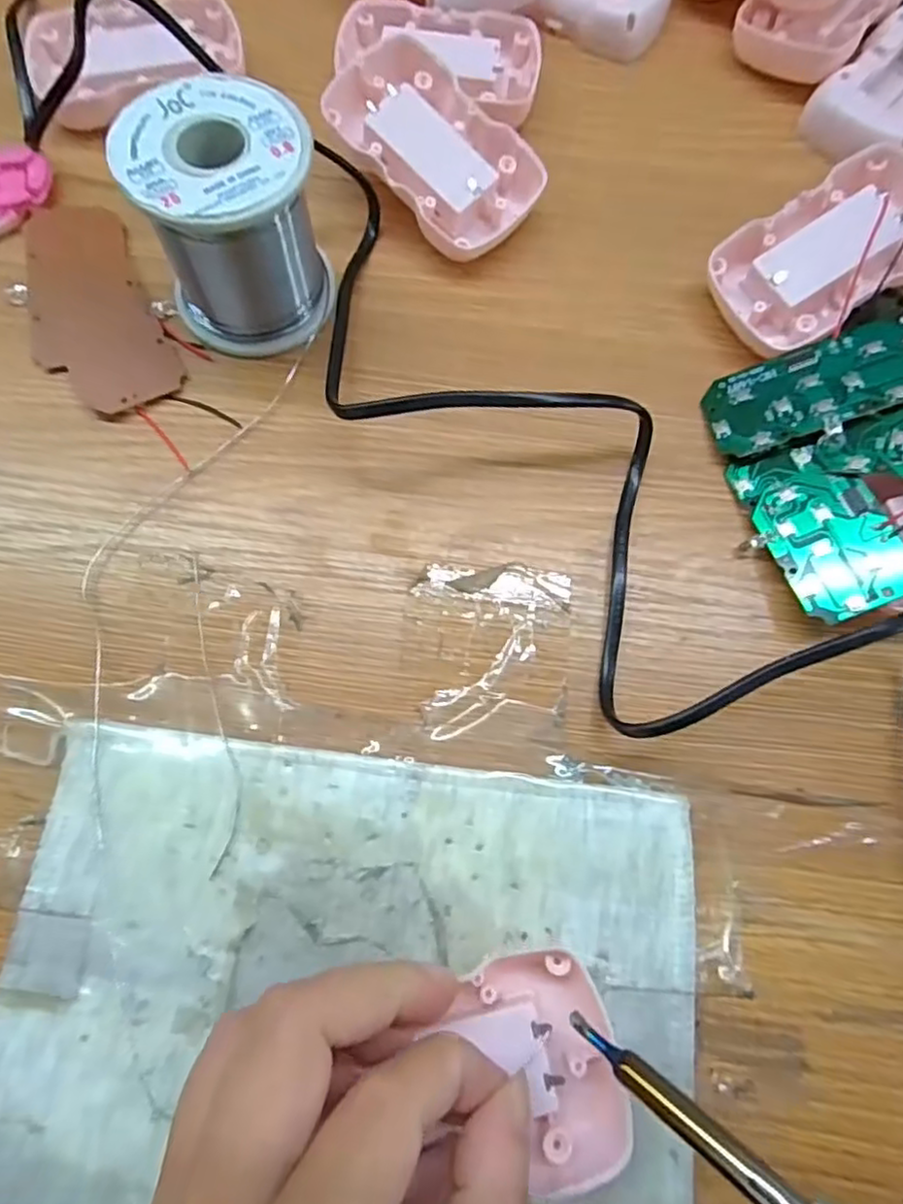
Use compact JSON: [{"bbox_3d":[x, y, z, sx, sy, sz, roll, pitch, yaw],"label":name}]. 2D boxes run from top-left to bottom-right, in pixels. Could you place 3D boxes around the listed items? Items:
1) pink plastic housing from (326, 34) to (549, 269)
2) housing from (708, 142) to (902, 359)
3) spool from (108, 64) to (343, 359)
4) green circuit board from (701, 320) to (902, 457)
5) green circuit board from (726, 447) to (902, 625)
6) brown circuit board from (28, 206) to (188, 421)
[{"bbox_3d":[-0.008,-0.185,0.274,0.087,0.021,0.054,44,80,-2],"label":"pink plastic housing"},{"bbox_3d":[0.151,-0.138,0.264,0.087,0.022,0.054,-34,76,4],"label":"housing"},{"bbox_3d":[-0.077,-0.136,0.237,0.060,0.062,0.060,-20,76,-7],"label":"spool"},{"bbox_3d":[0.135,-0.080,0.244,0.074,0.004,0.037,-17,61,17],"label":"green circuit board"},{"bbox_3d":[0.132,-0.027,0.233,0.037,0.004,0.069,-25,65,13],"label":"green circuit board"},{"bbox_3d":[-0.144,-0.119,0.261,0.046,0.005,0.102,-24,77,-8],"label":"brown circuit board"}]

